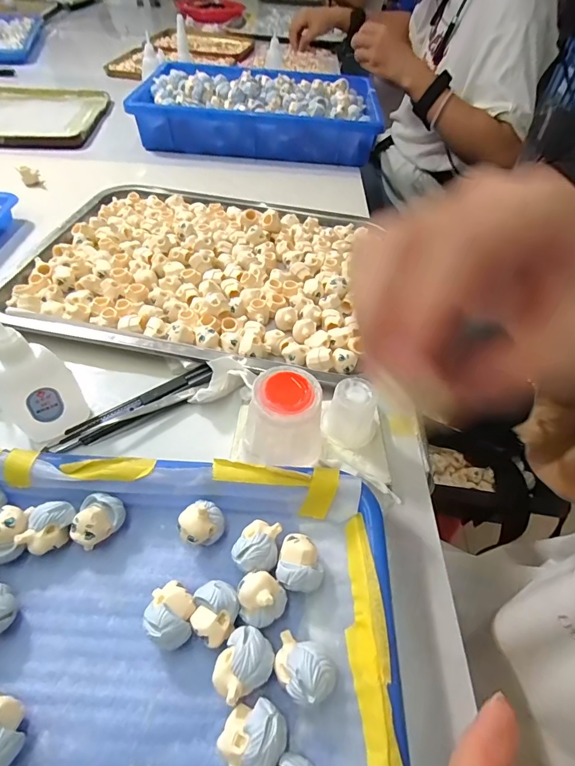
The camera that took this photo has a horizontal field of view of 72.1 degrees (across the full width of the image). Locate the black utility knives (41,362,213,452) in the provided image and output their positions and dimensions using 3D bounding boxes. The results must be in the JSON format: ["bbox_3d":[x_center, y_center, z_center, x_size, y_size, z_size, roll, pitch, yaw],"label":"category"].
[{"bbox_3d":[-0.108,0.018,0.284,0.118,0.012,0.022,-27,56,-25],"label":"black utility knives"}]

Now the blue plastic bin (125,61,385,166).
[{"bbox_3d":[-0.044,-0.445,0.642,0.370,0.065,0.239,8,49,2],"label":"blue plastic bin"}]

